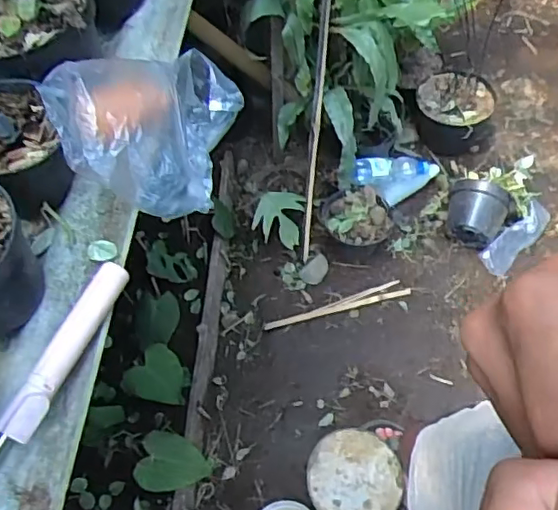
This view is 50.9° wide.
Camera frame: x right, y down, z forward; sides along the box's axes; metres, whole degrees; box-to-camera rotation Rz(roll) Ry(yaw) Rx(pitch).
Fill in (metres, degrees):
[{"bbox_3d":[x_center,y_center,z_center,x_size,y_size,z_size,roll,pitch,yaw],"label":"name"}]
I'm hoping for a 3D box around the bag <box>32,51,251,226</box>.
[{"bbox_3d":[-0.125,-0.138,0.592,0.186,0.117,0.169,-28,60,-16],"label":"bag"}]

